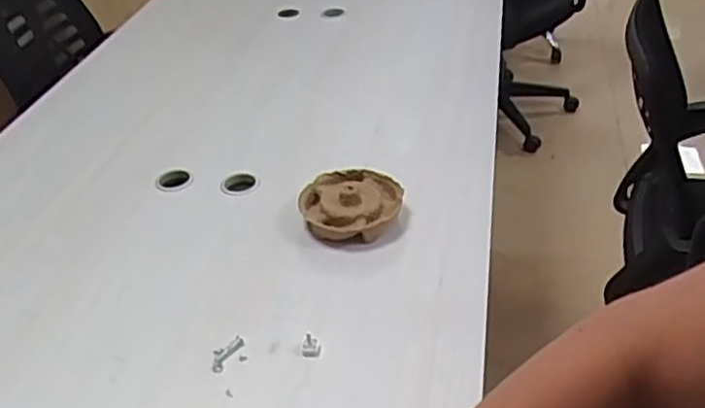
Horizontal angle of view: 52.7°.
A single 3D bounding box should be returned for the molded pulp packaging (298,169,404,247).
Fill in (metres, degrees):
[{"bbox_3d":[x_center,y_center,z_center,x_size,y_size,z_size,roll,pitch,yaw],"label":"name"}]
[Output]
[{"bbox_3d":[-0.002,0.004,1.144,0.164,0.051,0.137,-4,35,1],"label":"molded pulp packaging"}]

